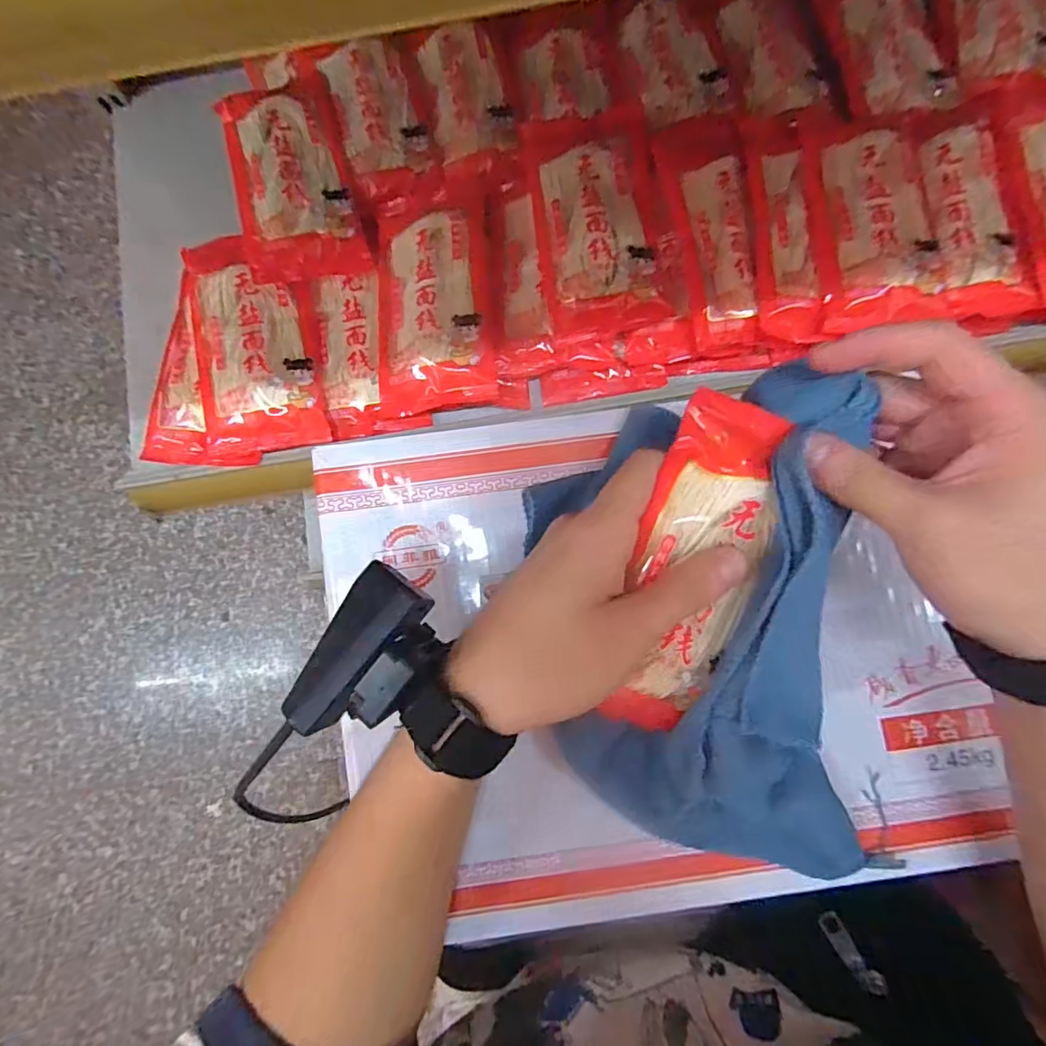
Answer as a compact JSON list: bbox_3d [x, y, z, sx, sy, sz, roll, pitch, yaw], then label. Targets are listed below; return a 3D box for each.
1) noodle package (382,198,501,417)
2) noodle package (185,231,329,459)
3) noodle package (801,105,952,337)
[{"bbox_3d":[-0.060,-0.150,0.371,0.077,0.029,0.148,-5,84,2],"label":"noodle package"},{"bbox_3d":[-0.182,-0.121,0.374,0.076,0.016,0.141,-9,84,2],"label":"noodle package"},{"bbox_3d":[0.226,-0.203,0.355,0.082,0.018,0.155,-8,84,2],"label":"noodle package"}]

